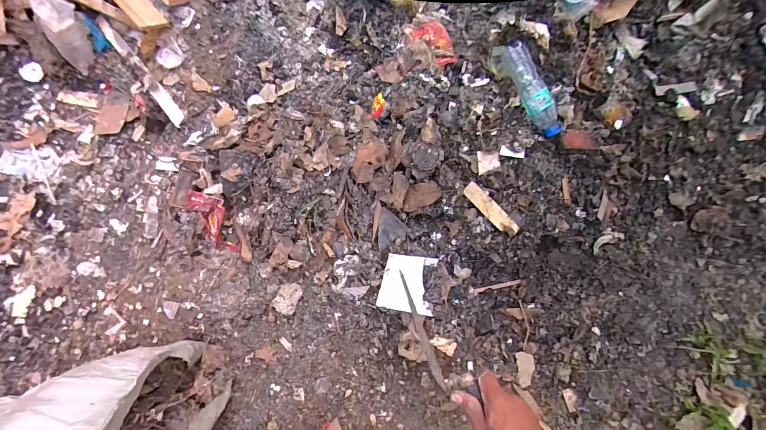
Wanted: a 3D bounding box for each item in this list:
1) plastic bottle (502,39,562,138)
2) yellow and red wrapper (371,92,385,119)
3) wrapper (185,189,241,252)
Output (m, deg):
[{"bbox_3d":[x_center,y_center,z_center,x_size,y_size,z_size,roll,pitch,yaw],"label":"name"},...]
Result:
[{"bbox_3d":[0.368,-0.304,0.911,0.066,0.060,0.240,-28,93,-8],"label":"plastic bottle"},{"bbox_3d":[-0.011,-0.263,0.906,0.034,0.018,0.055,37,120,17],"label":"yellow and red wrapper"},{"bbox_3d":[-0.409,0.016,0.912,0.073,0.018,0.170,-25,101,-7],"label":"wrapper"}]

